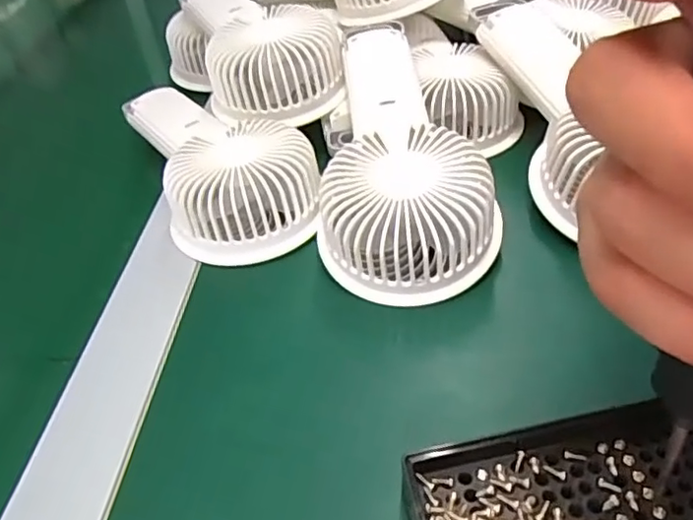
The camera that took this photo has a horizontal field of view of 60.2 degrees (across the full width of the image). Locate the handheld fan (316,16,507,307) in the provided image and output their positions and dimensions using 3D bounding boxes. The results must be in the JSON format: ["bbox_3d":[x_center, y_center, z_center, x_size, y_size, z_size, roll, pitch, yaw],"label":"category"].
[{"bbox_3d":[0.027,-0.063,0.306,0.085,0.040,0.172,-5,60,2],"label":"handheld fan"}]

